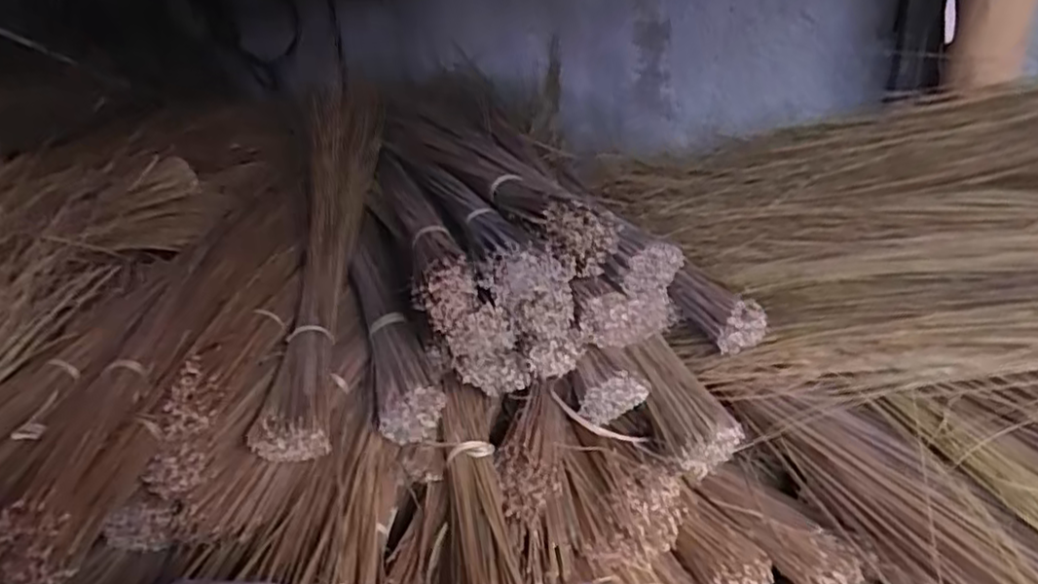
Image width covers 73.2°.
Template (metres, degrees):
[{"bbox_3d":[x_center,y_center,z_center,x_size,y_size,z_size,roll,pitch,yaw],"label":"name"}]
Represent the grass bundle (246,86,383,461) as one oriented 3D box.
[{"bbox_3d":[-0.254,-0.096,0.947,0.102,0.082,0.741,-6,41,-3],"label":"grass bundle"}]

